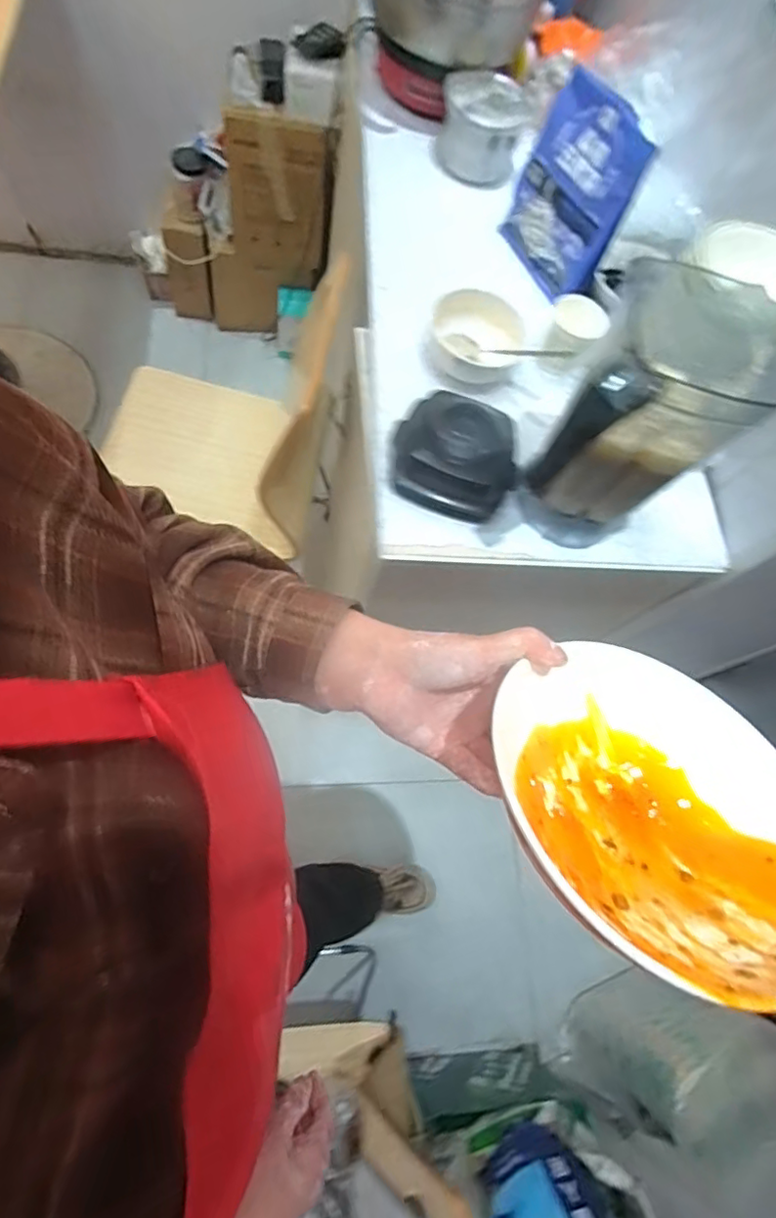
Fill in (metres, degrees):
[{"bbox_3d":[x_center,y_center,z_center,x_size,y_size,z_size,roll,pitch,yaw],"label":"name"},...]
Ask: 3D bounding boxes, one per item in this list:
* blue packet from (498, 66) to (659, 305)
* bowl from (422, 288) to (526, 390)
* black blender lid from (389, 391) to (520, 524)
[{"bbox_3d":[0.246,-0.569,0.798,0.082,0.207,0.183,-32,78,-9],"label":"blue packet"},{"bbox_3d":[0.114,-0.353,0.756,0.121,0.049,0.114,0,75,-2],"label":"bowl"},{"bbox_3d":[0.076,-0.180,0.674,0.150,0.064,0.117,20,76,4],"label":"black blender lid"}]

